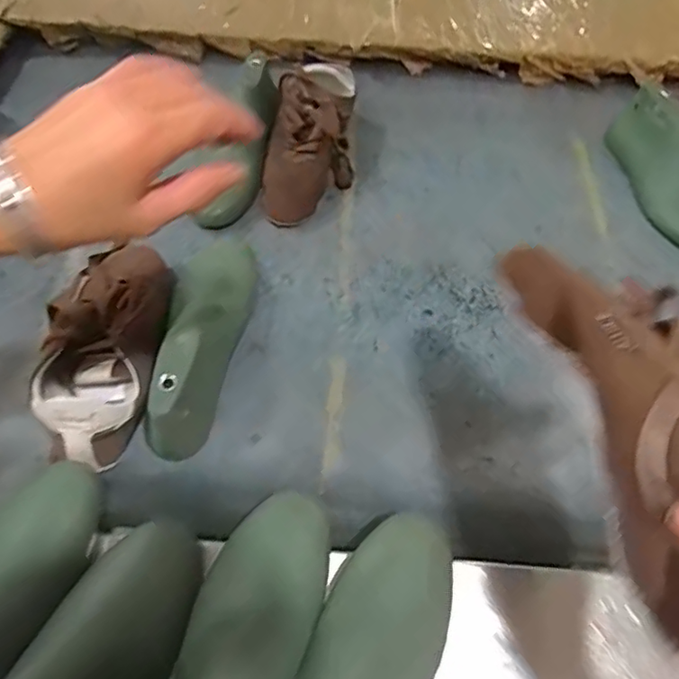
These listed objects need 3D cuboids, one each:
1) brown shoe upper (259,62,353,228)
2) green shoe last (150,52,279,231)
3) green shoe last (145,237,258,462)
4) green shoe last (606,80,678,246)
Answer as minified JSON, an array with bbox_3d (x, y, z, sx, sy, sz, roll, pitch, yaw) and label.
[{"bbox_3d":[-0.037,-0.266,0.744,0.110,0.060,0.252,9,71,5],"label":"brown shoe upper"},{"bbox_3d":[-0.127,-0.256,0.739,0.069,0.090,0.260,16,58,9],"label":"green shoe last"},{"bbox_3d":[-0.128,0.001,0.568,0.069,0.087,0.242,4,57,1],"label":"green shoe last"},{"bbox_3d":[0.414,-0.216,0.726,0.070,0.088,0.267,-14,71,-10],"label":"green shoe last"}]

